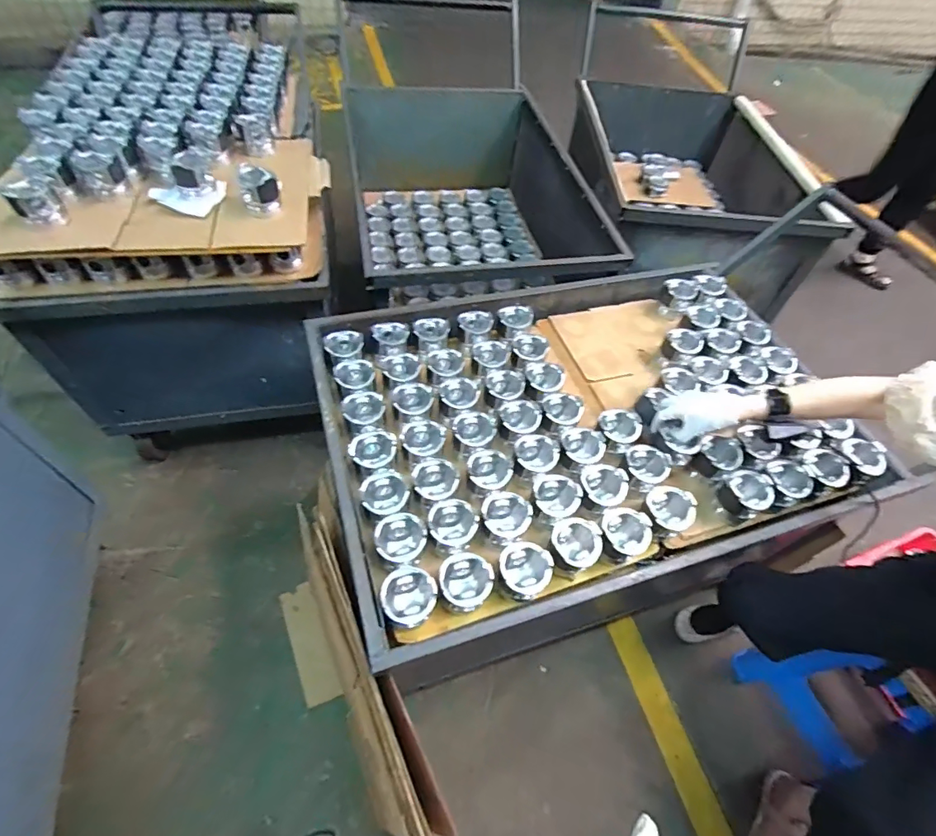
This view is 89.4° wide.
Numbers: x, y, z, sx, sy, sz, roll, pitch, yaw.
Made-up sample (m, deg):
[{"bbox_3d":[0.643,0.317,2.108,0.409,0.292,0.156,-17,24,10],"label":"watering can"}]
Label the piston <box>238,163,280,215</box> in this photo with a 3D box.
[{"bbox_3d":[-0.466,-0.510,1.063,0.075,0.088,0.075,-6,54,-10],"label":"piston"}]

